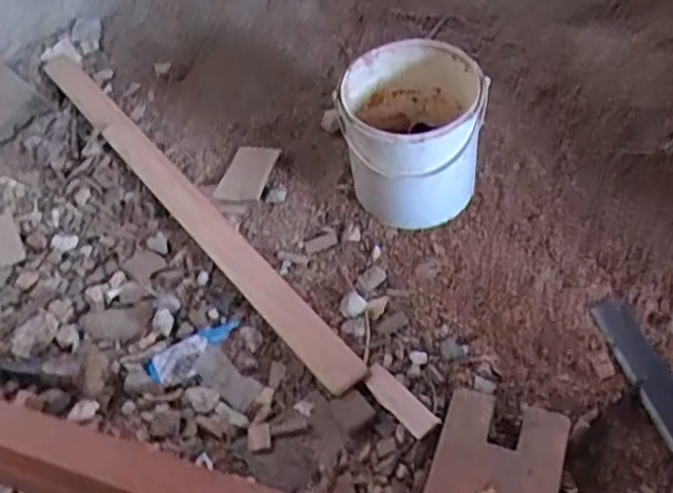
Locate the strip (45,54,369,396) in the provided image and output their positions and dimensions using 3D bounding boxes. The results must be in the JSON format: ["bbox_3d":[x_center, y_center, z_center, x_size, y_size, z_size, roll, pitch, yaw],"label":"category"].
[{"bbox_3d":[-0.253,-0.093,1.073,0.063,0.025,0.903,-32,54,-22],"label":"strip"}]

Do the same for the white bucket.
[{"bbox_3d":[0.104,-0.149,0.960,0.178,0.209,0.219,1,49,5],"label":"white bucket"}]

